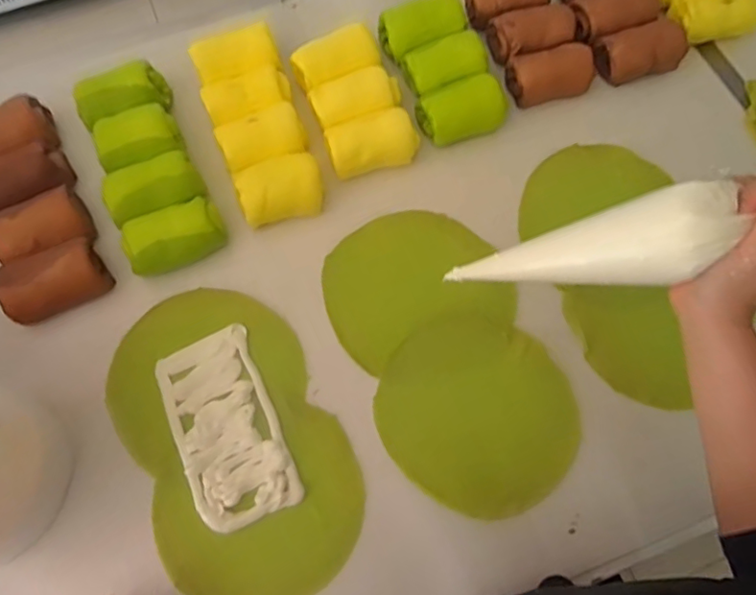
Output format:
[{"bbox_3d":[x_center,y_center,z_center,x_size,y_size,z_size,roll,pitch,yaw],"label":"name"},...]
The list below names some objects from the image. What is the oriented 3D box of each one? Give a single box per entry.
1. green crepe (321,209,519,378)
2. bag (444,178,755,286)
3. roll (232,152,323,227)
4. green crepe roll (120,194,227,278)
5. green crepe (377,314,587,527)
[{"bbox_3d":[0.039,-0.020,0.652,0.194,0.010,0.169,-19,71,-6],"label":"green crepe"},{"bbox_3d":[0.214,-0.042,0.443,0.366,0.053,0.065,-3,66,35],"label":"bag"},{"bbox_3d":[-0.112,-0.123,0.672,0.098,0.063,0.063,-18,71,-6],"label":"roll"},{"bbox_3d":[-0.228,-0.065,0.659,0.110,0.068,0.060,-22,71,-7],"label":"green crepe roll"},{"bbox_3d":[0.105,0.115,0.606,0.202,0.009,0.191,0,70,0],"label":"green crepe"}]

